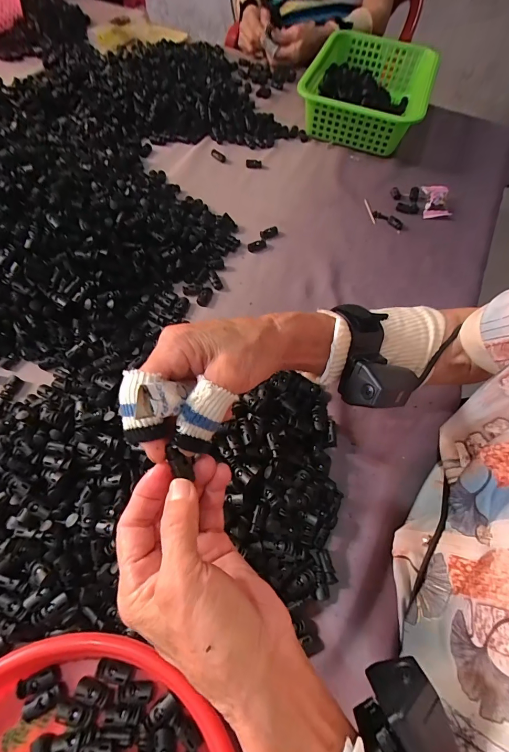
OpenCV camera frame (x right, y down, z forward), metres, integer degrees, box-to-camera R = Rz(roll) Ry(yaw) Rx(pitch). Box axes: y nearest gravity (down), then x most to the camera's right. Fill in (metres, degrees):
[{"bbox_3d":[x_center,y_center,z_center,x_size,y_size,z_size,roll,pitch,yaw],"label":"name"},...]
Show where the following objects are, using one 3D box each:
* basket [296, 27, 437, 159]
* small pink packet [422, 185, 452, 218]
[{"bbox_3d":[0.222,-0.556,0.659,0.212,0.092,0.330,21,64,7],"label":"basket"},{"bbox_3d":[0.305,-0.292,0.568,0.042,0.023,0.056,3,63,-2],"label":"small pink packet"}]

